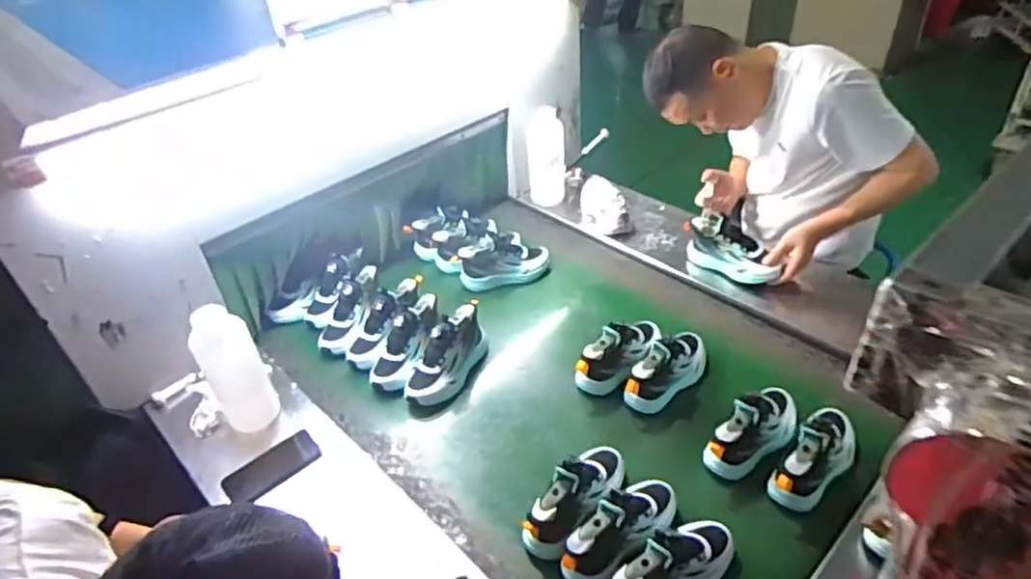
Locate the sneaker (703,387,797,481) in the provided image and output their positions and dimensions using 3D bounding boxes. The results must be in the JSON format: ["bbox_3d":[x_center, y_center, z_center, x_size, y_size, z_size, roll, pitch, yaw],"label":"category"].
[{"bbox_3d":[0.412,0.235,1.076,0.205,0.099,0.078,-32,45,-29],"label":"sneaker"}]

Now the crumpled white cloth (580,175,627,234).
[{"bbox_3d":[0.222,-0.226,1.631,0.105,0.080,0.224,-2,39,5],"label":"crumpled white cloth"}]

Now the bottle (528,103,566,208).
[{"bbox_3d":[0.082,-0.344,1.660,0.094,0.240,0.075,-2,39,5],"label":"bottle"}]

